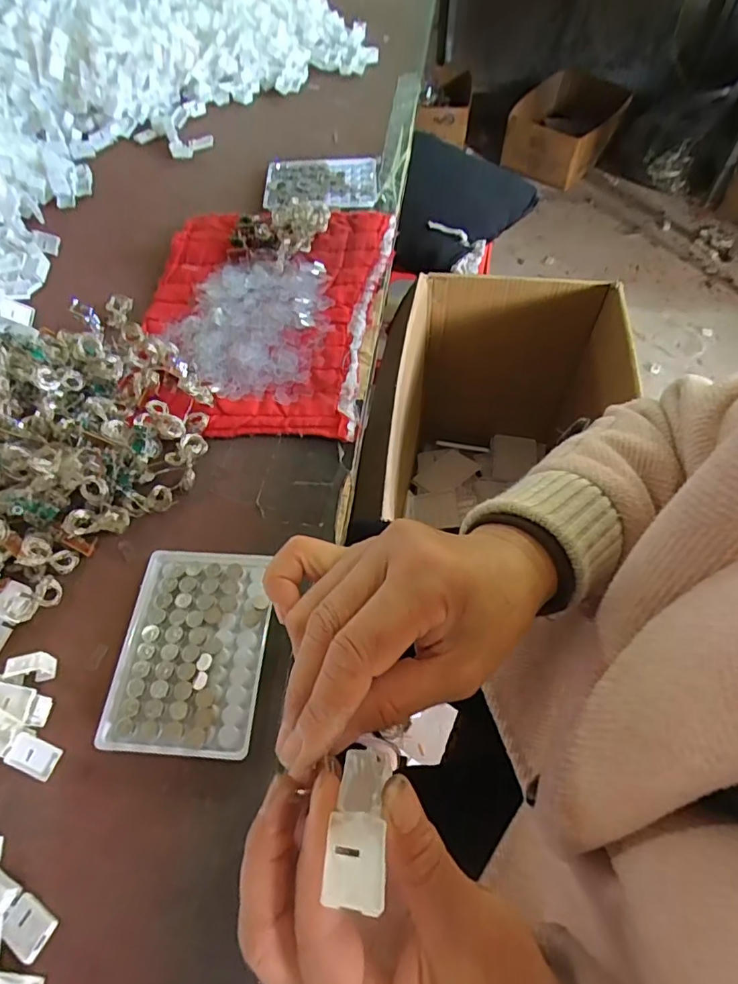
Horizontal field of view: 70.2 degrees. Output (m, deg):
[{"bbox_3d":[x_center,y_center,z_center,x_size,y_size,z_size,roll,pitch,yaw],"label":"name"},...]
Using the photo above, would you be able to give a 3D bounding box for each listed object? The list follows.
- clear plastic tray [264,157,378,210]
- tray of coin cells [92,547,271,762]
[{"bbox_3d":[-0.057,-0.367,0.622,0.131,0.009,0.100,-3,60,-1],"label":"clear plastic tray"},{"bbox_3d":[-0.117,0.100,0.347,0.093,0.009,0.129,2,60,3],"label":"tray of coin cells"}]

